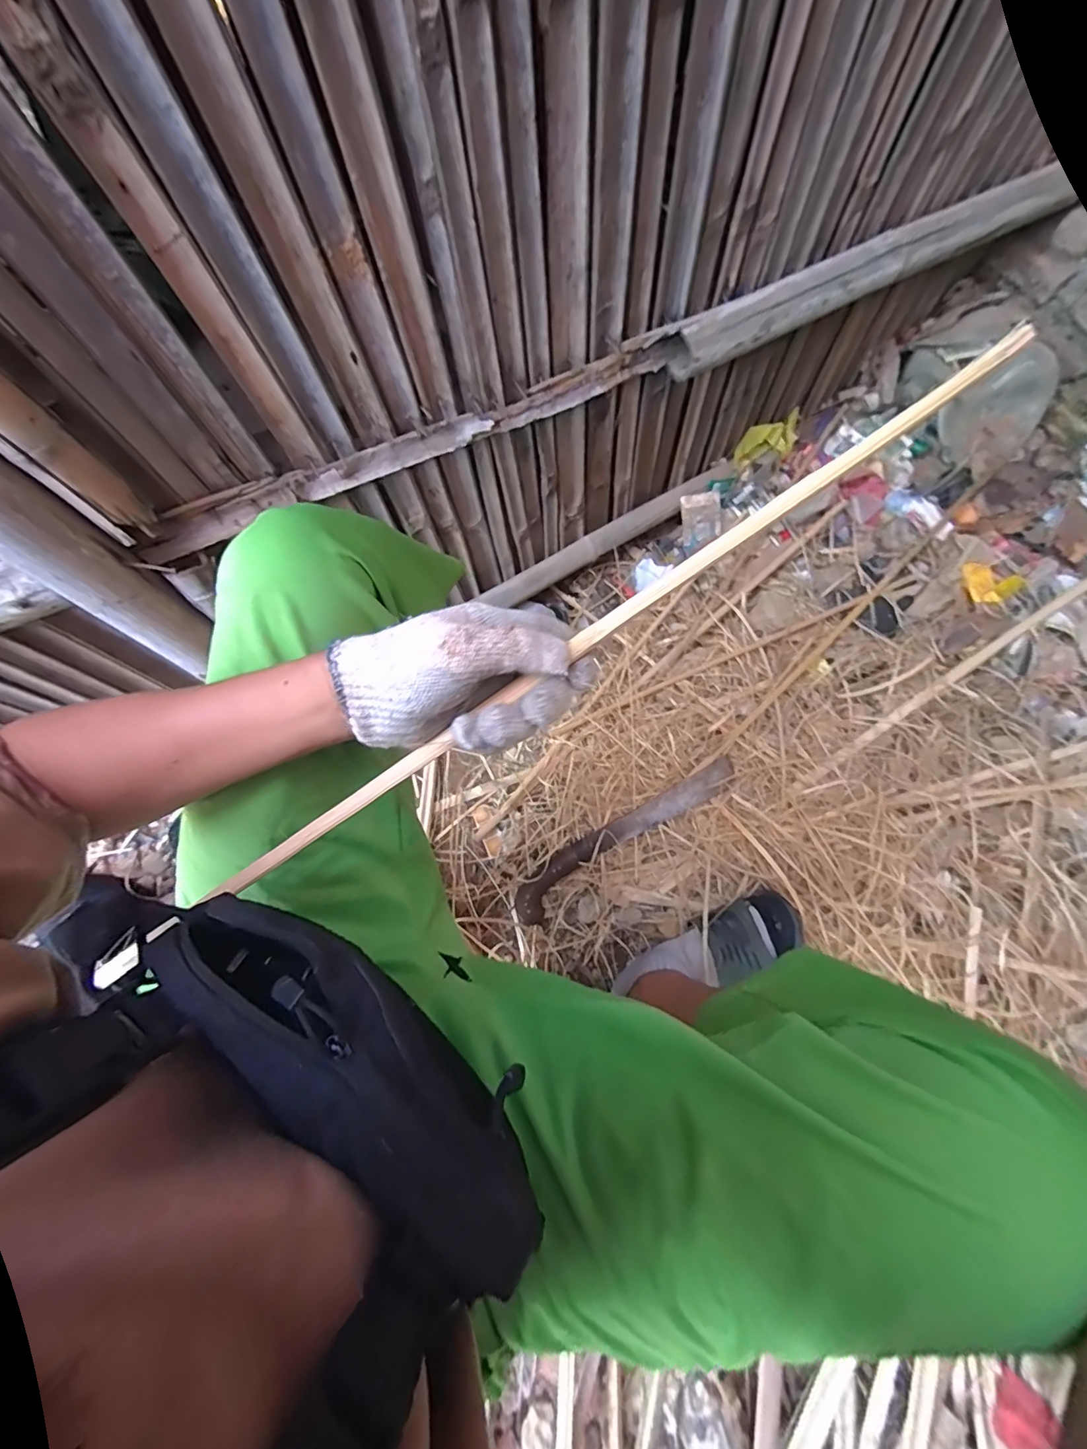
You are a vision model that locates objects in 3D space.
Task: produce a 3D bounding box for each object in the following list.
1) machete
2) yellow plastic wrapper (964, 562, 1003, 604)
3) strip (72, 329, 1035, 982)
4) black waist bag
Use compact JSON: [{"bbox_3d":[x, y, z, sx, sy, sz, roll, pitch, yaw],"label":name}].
[{"bbox_3d":[0.126,0.167,0.755,0.394,0.028,0.062,-33,74,-10],"label":"machete"},{"bbox_3d":[0.767,-0.247,0.856,0.050,0.012,0.075,-12,71,-3],"label":"yellow plastic wrapper"},{"bbox_3d":[-0.009,-0.028,0.319,0.714,0.008,0.014,-35,74,4],"label":"strip"},{"bbox_3d":[-0.109,0.155,0.243,0.233,0.050,0.067,34,75,4],"label":"black waist bag"}]

